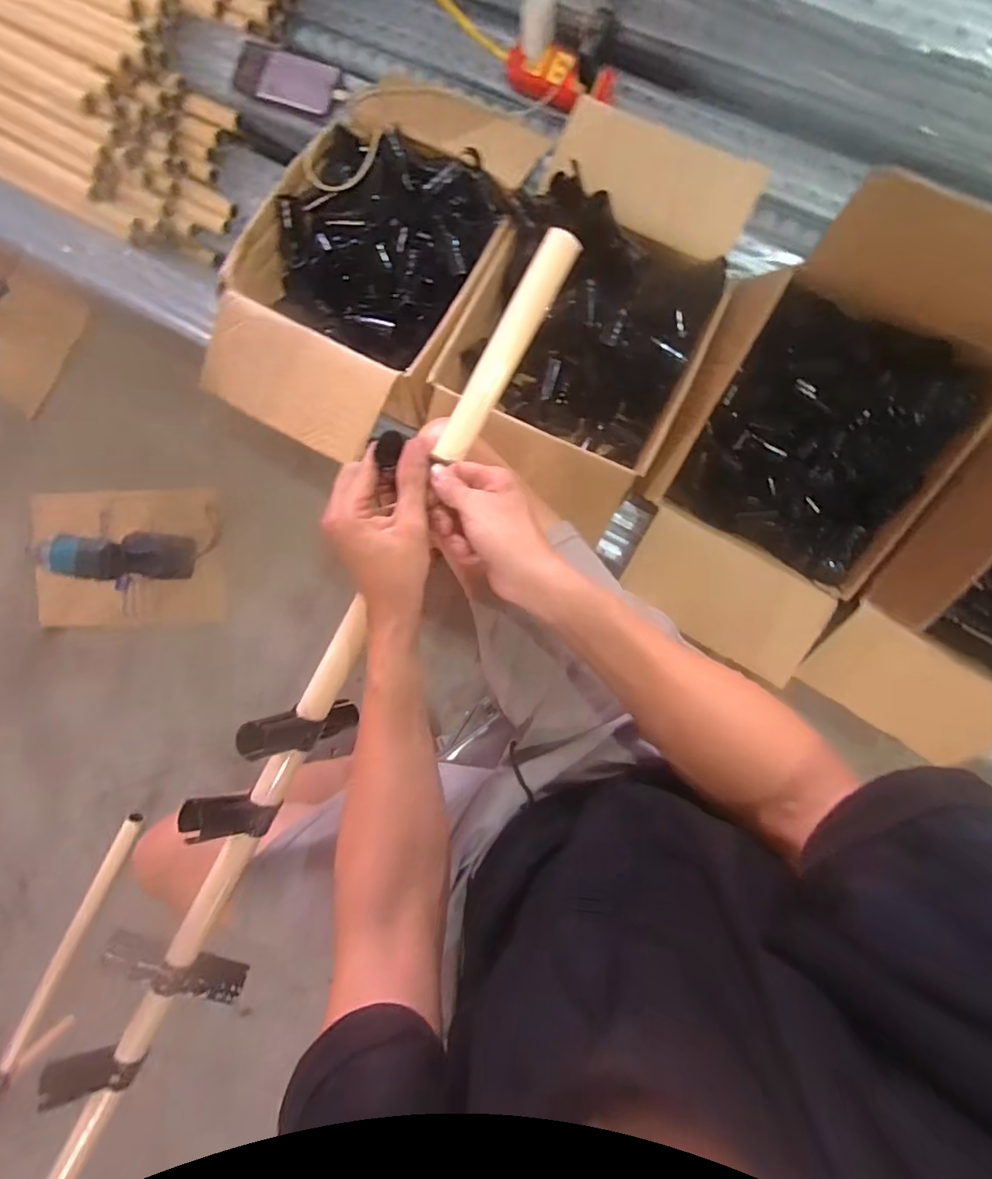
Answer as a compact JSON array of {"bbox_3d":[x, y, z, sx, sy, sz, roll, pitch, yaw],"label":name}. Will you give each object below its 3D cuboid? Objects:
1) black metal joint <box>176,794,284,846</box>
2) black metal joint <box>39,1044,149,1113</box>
[{"bbox_3d":[-0.231,0.202,0.474,0.079,0.030,0.035,20,97,-38],"label":"black metal joint"},{"bbox_3d":[-0.380,0.461,0.510,0.082,0.026,0.040,3,94,-18],"label":"black metal joint"}]

